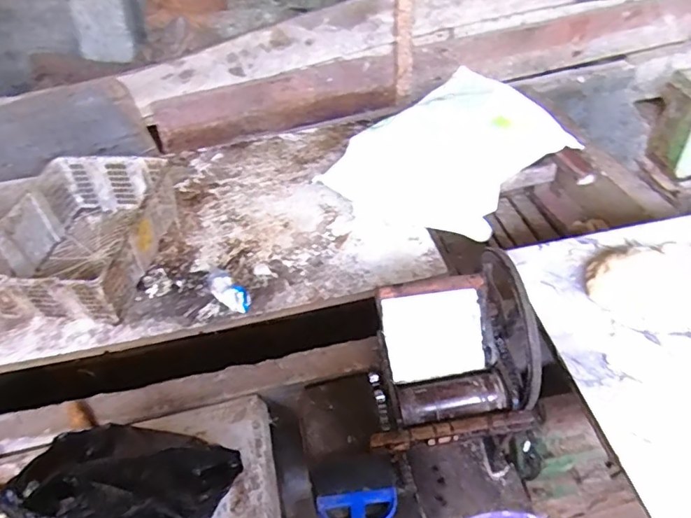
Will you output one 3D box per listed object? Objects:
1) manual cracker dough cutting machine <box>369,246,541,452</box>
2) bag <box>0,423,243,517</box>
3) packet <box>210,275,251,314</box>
[{"bbox_3d":[0.161,0.113,0.781,0.256,0.142,0.237,-9,40,-3],"label":"manual cracker dough cutting machine"},{"bbox_3d":[-0.328,0.335,0.804,0.178,0.292,0.262,16,45,26],"label":"bag"},{"bbox_3d":[-0.263,0.080,1.187,0.091,0.064,0.046,22,48,31],"label":"packet"}]

